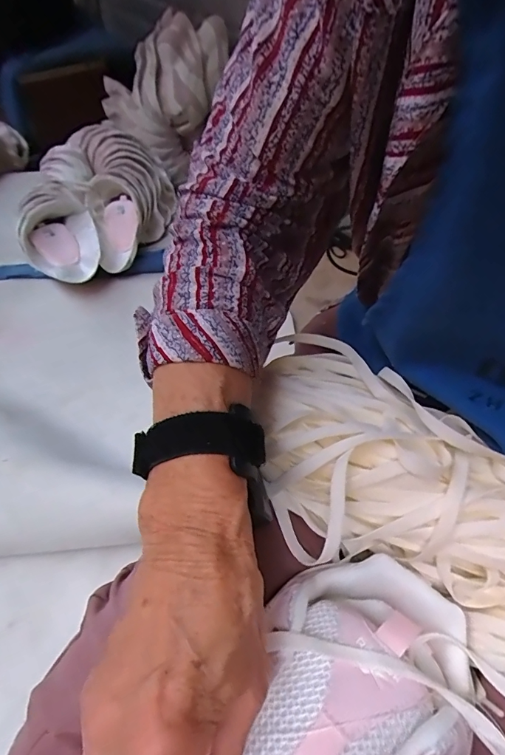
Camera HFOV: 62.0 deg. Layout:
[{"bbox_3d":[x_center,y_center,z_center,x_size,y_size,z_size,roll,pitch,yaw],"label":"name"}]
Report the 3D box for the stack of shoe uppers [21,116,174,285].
[{"bbox_3d":[-0.349,-0.405,1.000,0.297,0.163,0.468,-2,52,-2],"label":"stack of shoe uppers"}]

